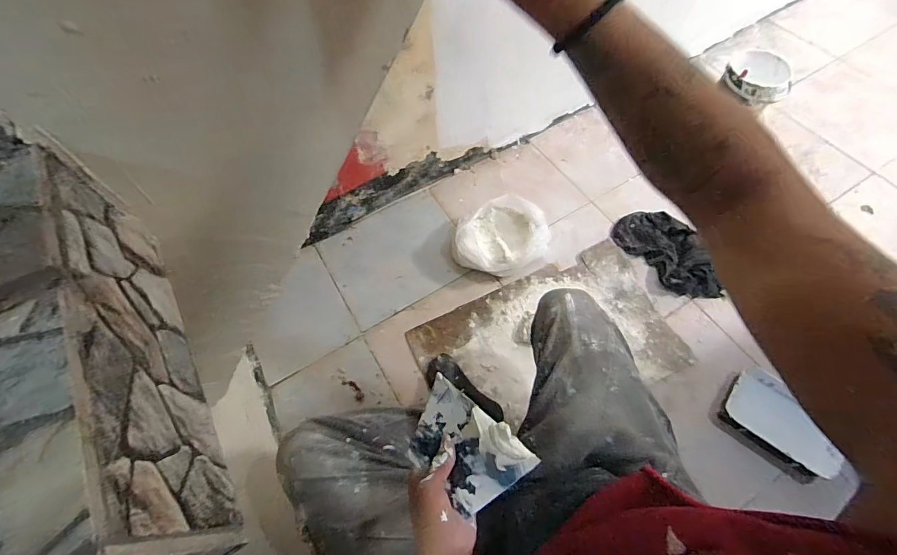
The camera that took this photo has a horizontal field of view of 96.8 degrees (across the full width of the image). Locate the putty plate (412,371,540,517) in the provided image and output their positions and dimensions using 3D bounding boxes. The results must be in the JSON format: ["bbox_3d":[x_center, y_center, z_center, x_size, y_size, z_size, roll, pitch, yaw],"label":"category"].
[{"bbox_3d":[0.017,0.188,0.436,0.134,0.013,0.097,29,91,31],"label":"putty plate"}]

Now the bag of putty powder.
[{"bbox_3d":[0.152,-0.119,1.151,0.279,0.113,0.233,-28,64,-13],"label":"bag of putty powder"}]

